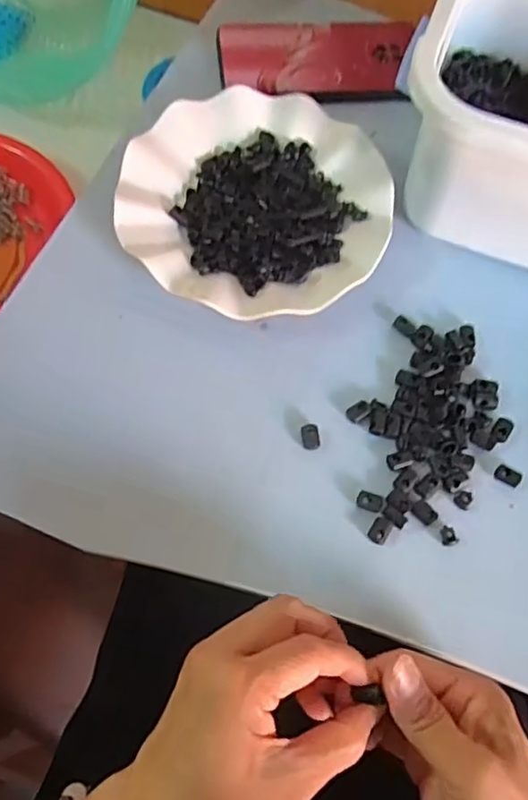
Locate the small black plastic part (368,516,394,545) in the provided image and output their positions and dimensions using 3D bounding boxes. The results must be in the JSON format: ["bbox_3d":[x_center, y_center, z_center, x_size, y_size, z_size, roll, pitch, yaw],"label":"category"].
[{"bbox_3d":[0.069,0.077,0.364,0.011,0.004,0.015,31,71,11],"label":"small black plastic part"}]

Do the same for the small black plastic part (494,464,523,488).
[{"bbox_3d":[0.152,0.047,0.385,0.016,0.004,0.010,29,70,10],"label":"small black plastic part"}]

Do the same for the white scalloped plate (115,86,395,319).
[{"bbox_3d":[-0.007,-0.137,0.436,0.178,0.029,0.177,0,68,-1],"label":"white scalloped plate"}]

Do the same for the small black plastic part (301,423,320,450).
[{"bbox_3d":[0.029,0.022,0.383,0.011,0.004,0.016,-6,68,-3],"label":"small black plastic part"}]

